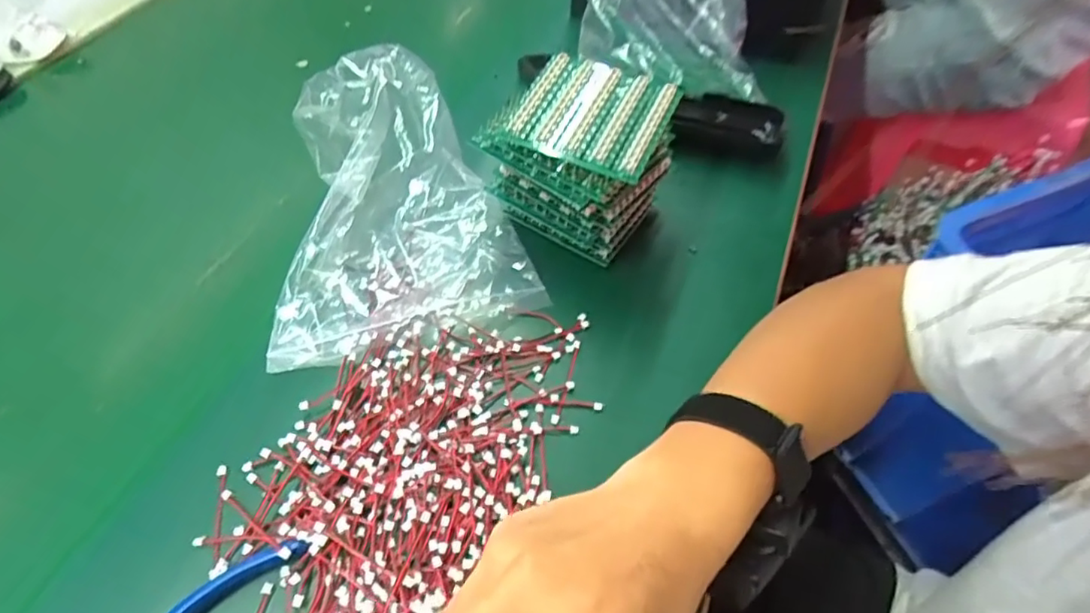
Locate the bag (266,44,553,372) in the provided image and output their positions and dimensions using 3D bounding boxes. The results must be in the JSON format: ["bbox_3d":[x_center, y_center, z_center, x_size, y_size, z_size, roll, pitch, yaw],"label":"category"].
[{"bbox_3d":[-0.114,-0.083,0.389,0.164,0.070,0.202,-18,57,-13],"label":"bag"}]

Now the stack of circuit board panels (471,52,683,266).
[{"bbox_3d":[0.020,-0.094,0.379,0.103,0.102,0.083,25,58,16],"label":"stack of circuit board panels"}]

